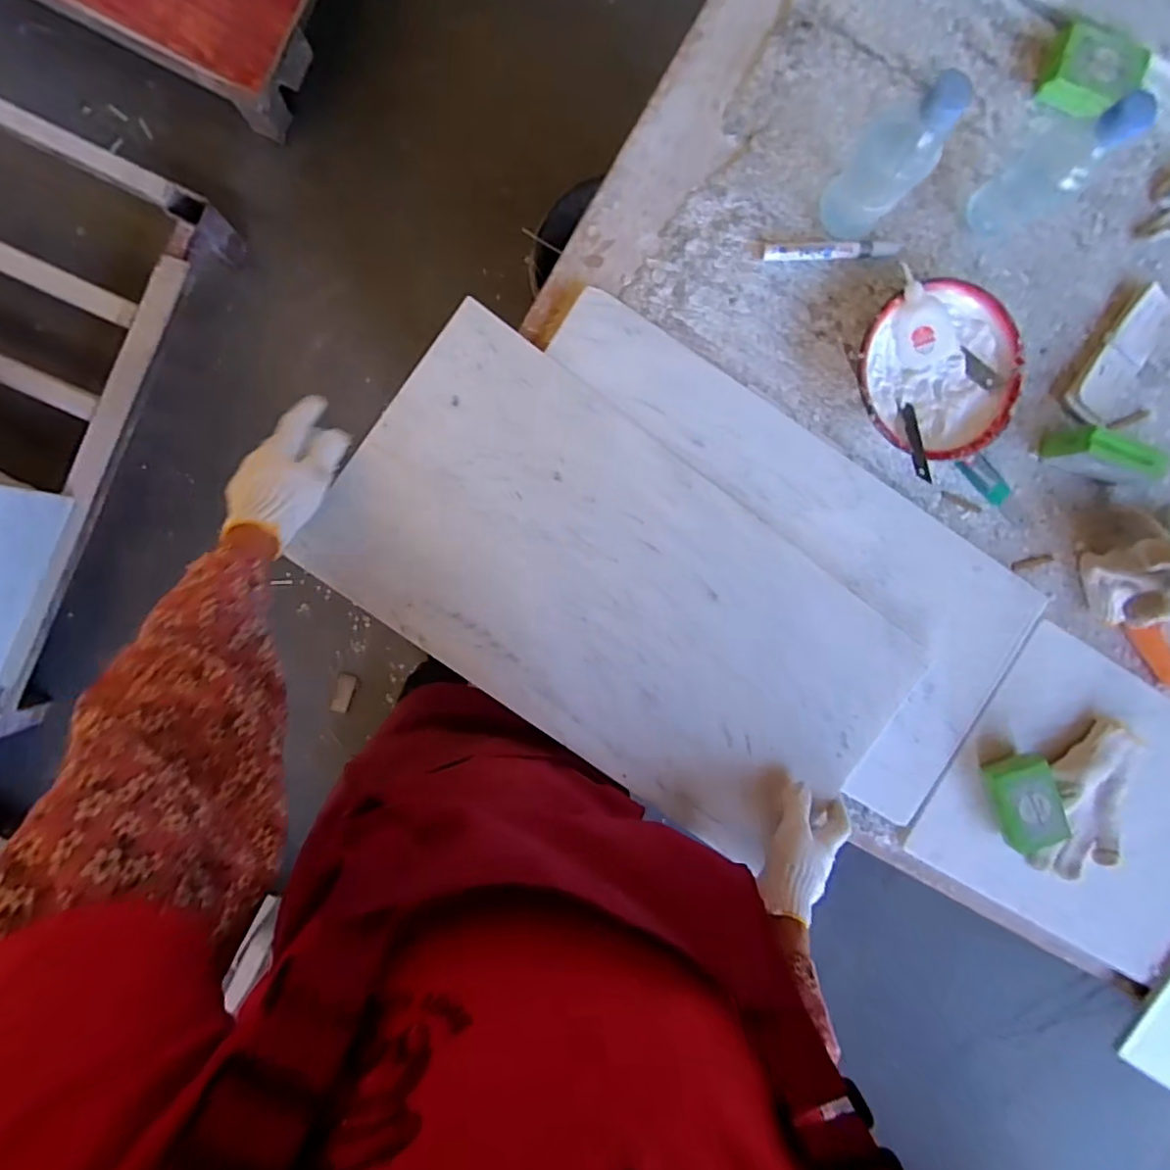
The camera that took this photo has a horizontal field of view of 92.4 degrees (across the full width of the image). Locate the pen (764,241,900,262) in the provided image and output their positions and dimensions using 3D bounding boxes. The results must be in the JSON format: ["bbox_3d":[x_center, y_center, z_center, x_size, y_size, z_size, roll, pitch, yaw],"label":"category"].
[{"bbox_3d":[0.254,-0.345,0.580,0.140,0.015,0.018,-4,92,-7],"label":"pen"}]

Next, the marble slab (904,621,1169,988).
[{"bbox_3d":[0.594,0.258,0.643,0.364,0.025,0.298,30,92,-3],"label":"marble slab"}]

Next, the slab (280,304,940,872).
[{"bbox_3d":[0.047,0.020,0.578,0.600,0.020,0.312,36,87,-7],"label":"slab"}]

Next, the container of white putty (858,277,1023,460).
[{"bbox_3d":[0.361,-0.218,0.579,0.168,0.056,0.168,0,92,-7],"label":"container of white putty"}]

